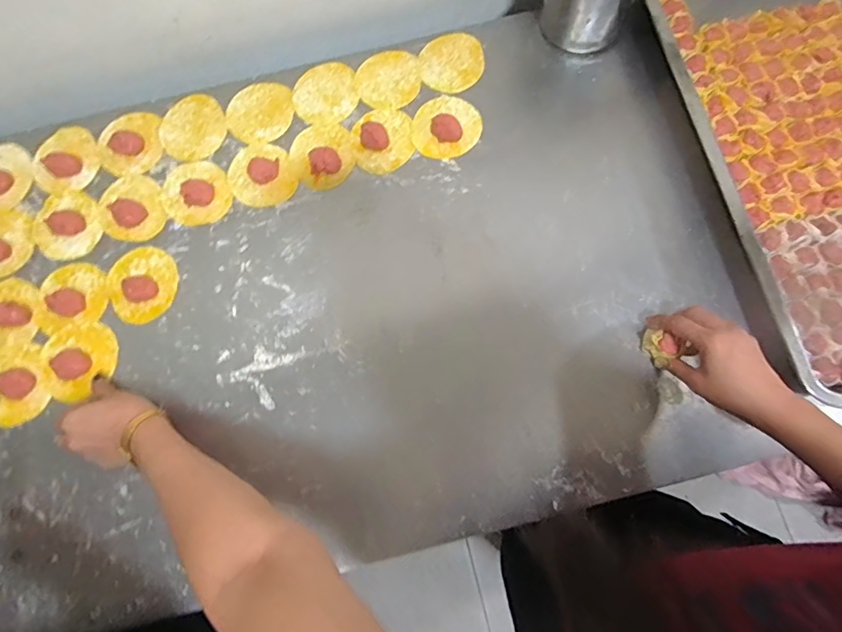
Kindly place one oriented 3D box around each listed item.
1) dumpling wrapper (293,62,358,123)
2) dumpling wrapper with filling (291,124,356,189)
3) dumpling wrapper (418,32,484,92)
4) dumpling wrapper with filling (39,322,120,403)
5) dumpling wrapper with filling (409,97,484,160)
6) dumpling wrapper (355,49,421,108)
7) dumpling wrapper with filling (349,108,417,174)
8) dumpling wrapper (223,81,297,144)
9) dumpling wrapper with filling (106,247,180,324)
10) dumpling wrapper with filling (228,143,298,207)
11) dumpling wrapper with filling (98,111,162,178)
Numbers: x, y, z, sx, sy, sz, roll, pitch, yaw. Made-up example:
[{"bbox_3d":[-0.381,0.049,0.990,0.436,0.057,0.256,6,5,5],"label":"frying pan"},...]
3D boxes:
[{"bbox_3d":[-0.125,-0.289,0.622,0.082,0.009,0.090,-1,78,6],"label":"dumpling wrapper"},{"bbox_3d":[-0.123,-0.200,0.591,0.071,0.017,0.083,-15,78,-2],"label":"dumpling wrapper with filling"},{"bbox_3d":[0.040,-0.330,0.624,0.081,0.004,0.088,0,77,1],"label":"dumpling wrapper"},{"bbox_3d":[-0.386,0.052,0.544,0.081,0.012,0.086,0,77,1],"label":"dumpling wrapper with filling"},{"bbox_3d":[0.032,-0.235,0.594,0.088,0.013,0.080,0,77,1],"label":"dumpling wrapper with filling"},{"bbox_3d":[-0.042,-0.309,0.623,0.082,0.006,0.085,0,77,1],"label":"dumpling wrapper"},{"bbox_3d":[-0.047,-0.220,0.593,0.073,0.019,0.085,-15,78,-2],"label":"dumpling wrapper with filling"},{"bbox_3d":[-0.207,-0.262,0.617,0.082,0.006,0.085,0,77,1],"label":"dumpling wrapper"},{"bbox_3d":[-0.330,-0.039,0.567,0.081,0.011,0.087,0,77,1],"label":"dumpling wrapper with filling"},{"bbox_3d":[-0.199,-0.175,0.594,0.077,0.011,0.082,0,77,1],"label":"dumpling wrapper with filling"},{"bbox_3d":[-0.368,-0.216,0.606,0.074,0.011,0.083,-7,77,0],"label":"dumpling wrapper with filling"}]

